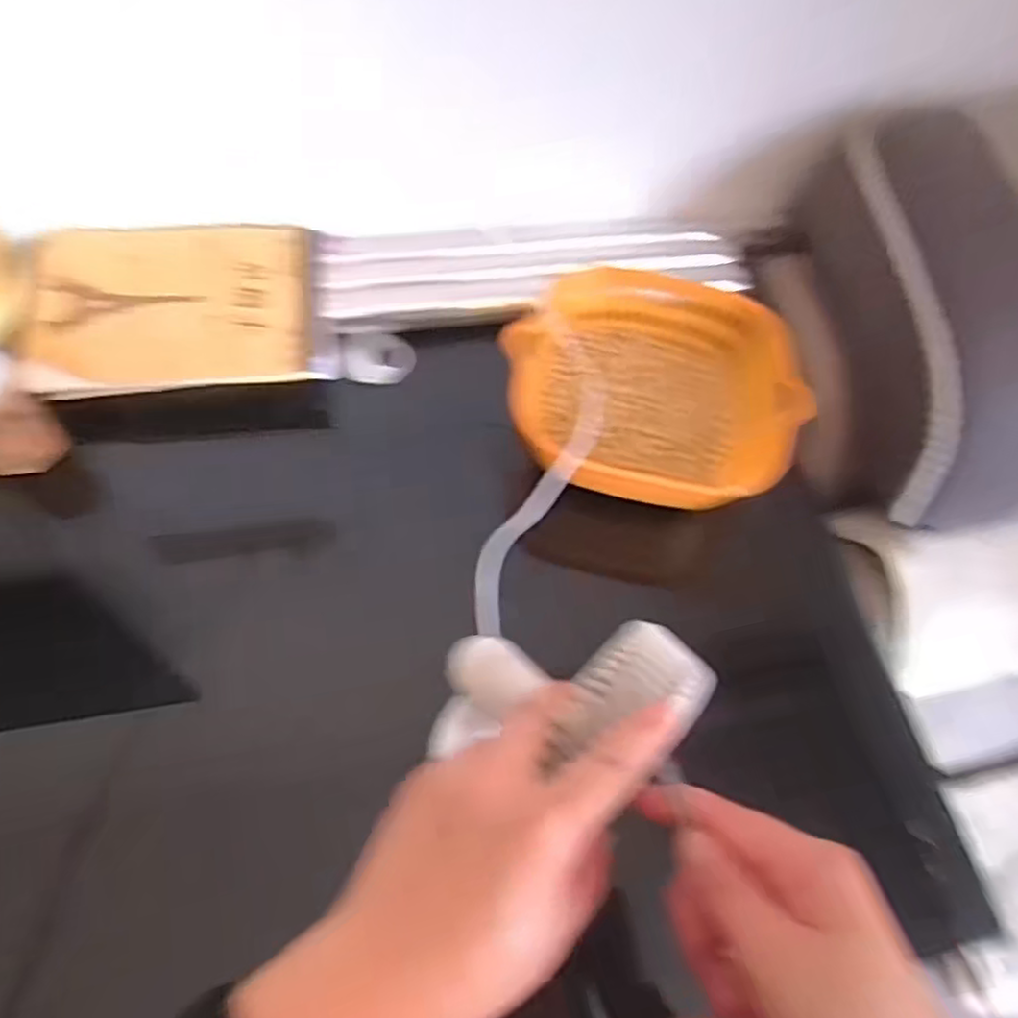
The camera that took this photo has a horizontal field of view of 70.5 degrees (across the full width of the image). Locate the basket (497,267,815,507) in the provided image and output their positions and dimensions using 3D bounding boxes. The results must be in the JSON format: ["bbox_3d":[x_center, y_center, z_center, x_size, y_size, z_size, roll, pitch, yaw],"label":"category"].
[{"bbox_3d":[0.106,-0.091,0.561,0.211,0.097,0.195,3,62,-3],"label":"basket"}]

